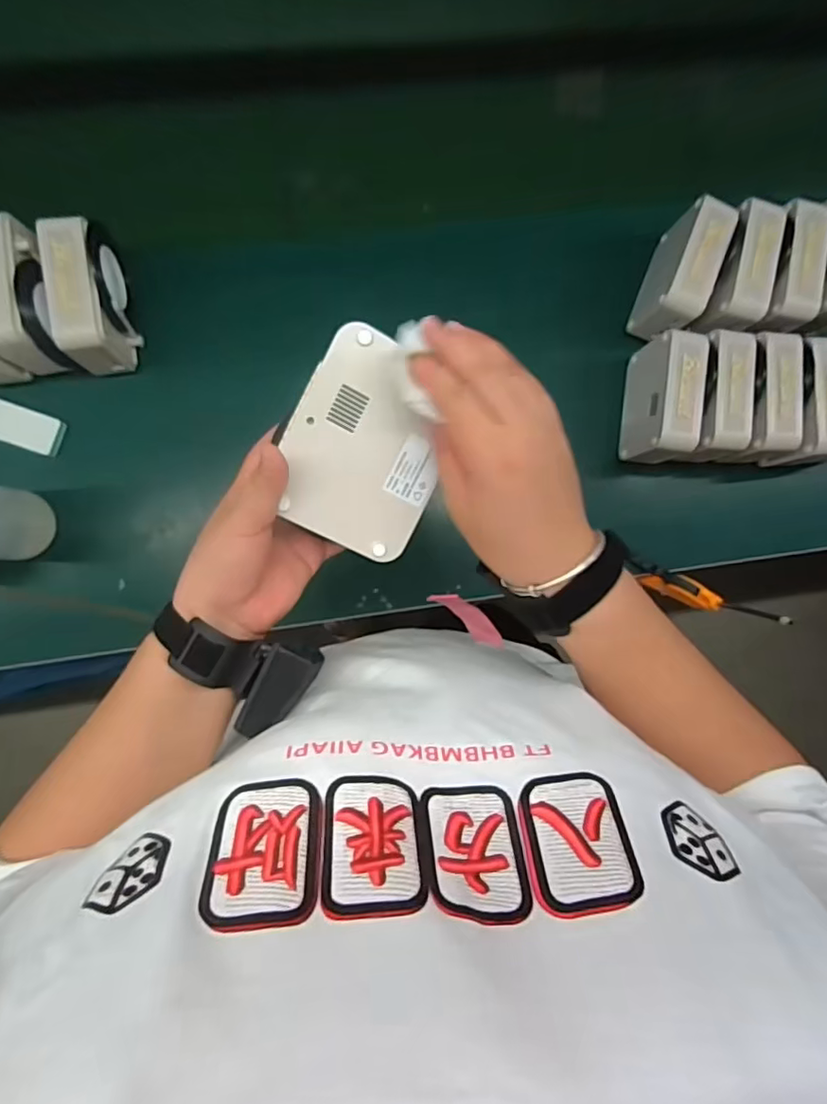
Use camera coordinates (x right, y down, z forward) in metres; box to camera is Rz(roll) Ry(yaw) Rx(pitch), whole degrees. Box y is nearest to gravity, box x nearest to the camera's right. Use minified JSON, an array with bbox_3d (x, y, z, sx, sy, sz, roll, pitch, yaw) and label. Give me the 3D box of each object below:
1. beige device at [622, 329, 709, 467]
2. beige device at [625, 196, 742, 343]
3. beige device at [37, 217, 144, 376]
[{"bbox_3d":[0.278,-0.166,0.626,0.050,0.091,0.127,8,88,-4],"label":"beige device"},{"bbox_3d":[0.299,-0.307,0.626,0.051,0.094,0.135,21,87,-4],"label":"beige device"},{"bbox_3d":[-0.327,-0.259,0.575,0.054,0.088,0.133,-6,89,-5],"label":"beige device"}]

